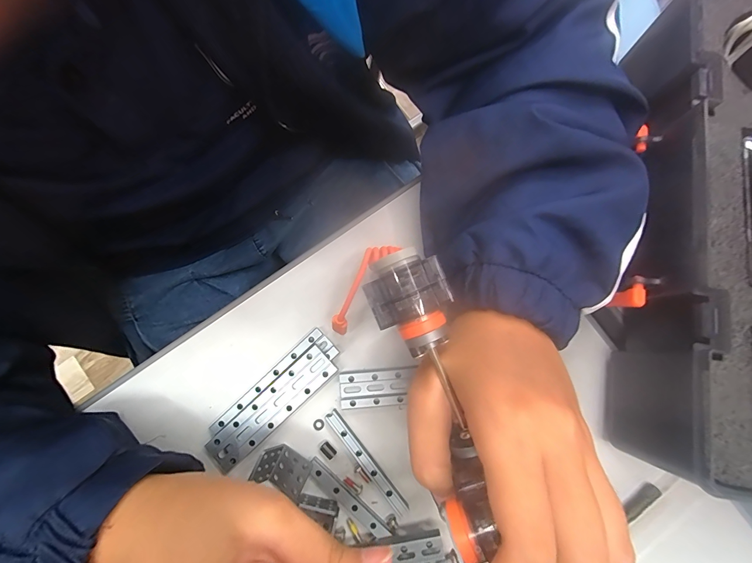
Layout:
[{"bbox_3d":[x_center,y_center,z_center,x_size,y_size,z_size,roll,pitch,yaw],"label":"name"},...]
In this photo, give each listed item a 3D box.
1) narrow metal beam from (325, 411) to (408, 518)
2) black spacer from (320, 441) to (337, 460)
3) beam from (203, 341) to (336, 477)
[{"bbox_3d":[-0.006,0.120,0.233,0.010,0.007,0.079,-39,83,-7],"label":"narrow metal beam"},{"bbox_3d":[-0.032,0.114,0.235,0.008,0.005,0.011,-39,83,-7],"label":"black spacer"},{"bbox_3d":[-0.069,0.084,0.235,0.095,0.009,0.024,-42,83,-7],"label":"beam"}]

